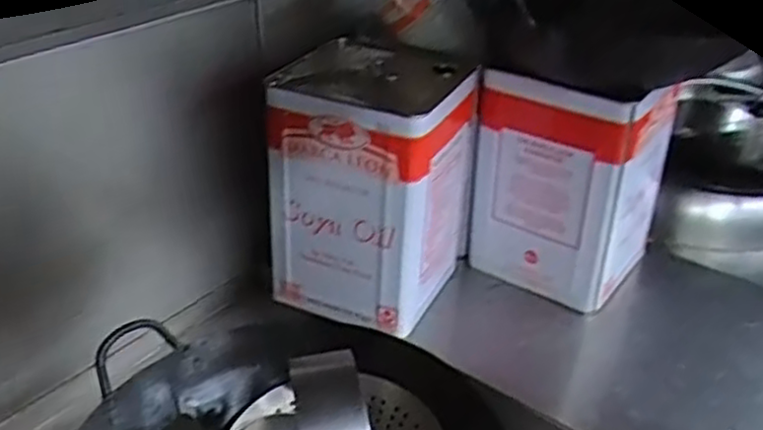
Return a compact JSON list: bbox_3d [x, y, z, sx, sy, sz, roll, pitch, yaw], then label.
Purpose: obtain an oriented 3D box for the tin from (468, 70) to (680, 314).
[{"bbox_3d":[0.305,-0.069,1.190,0.228,0.320,0.228,22,38,32],"label":"tin"}]

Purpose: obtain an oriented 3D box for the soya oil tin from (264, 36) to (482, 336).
[{"bbox_3d":[-0.011,-0.055,1.131,0.254,0.330,0.281,10,33,16],"label":"soya oil tin"}]

